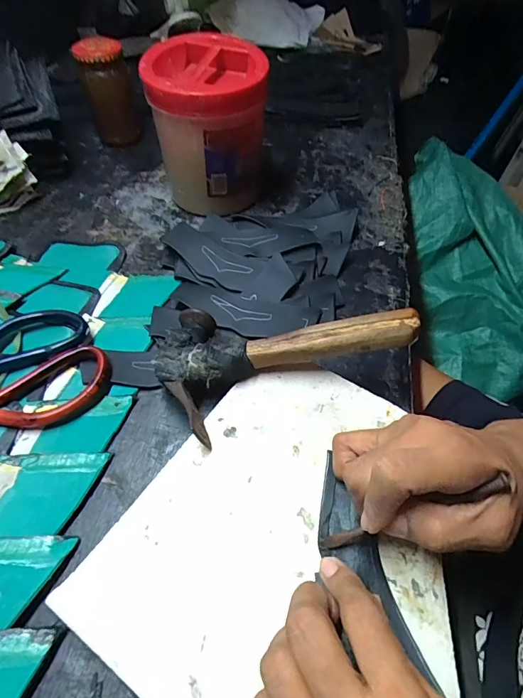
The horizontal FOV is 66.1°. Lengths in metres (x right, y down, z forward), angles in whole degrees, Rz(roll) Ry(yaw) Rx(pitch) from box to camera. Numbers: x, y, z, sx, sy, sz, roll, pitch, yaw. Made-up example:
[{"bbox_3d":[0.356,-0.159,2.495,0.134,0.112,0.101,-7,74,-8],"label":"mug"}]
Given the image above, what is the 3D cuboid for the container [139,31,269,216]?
[{"bbox_3d":[-0.051,-0.226,0.422,0.109,0.137,0.101,-1,52,2],"label":"container"}]

